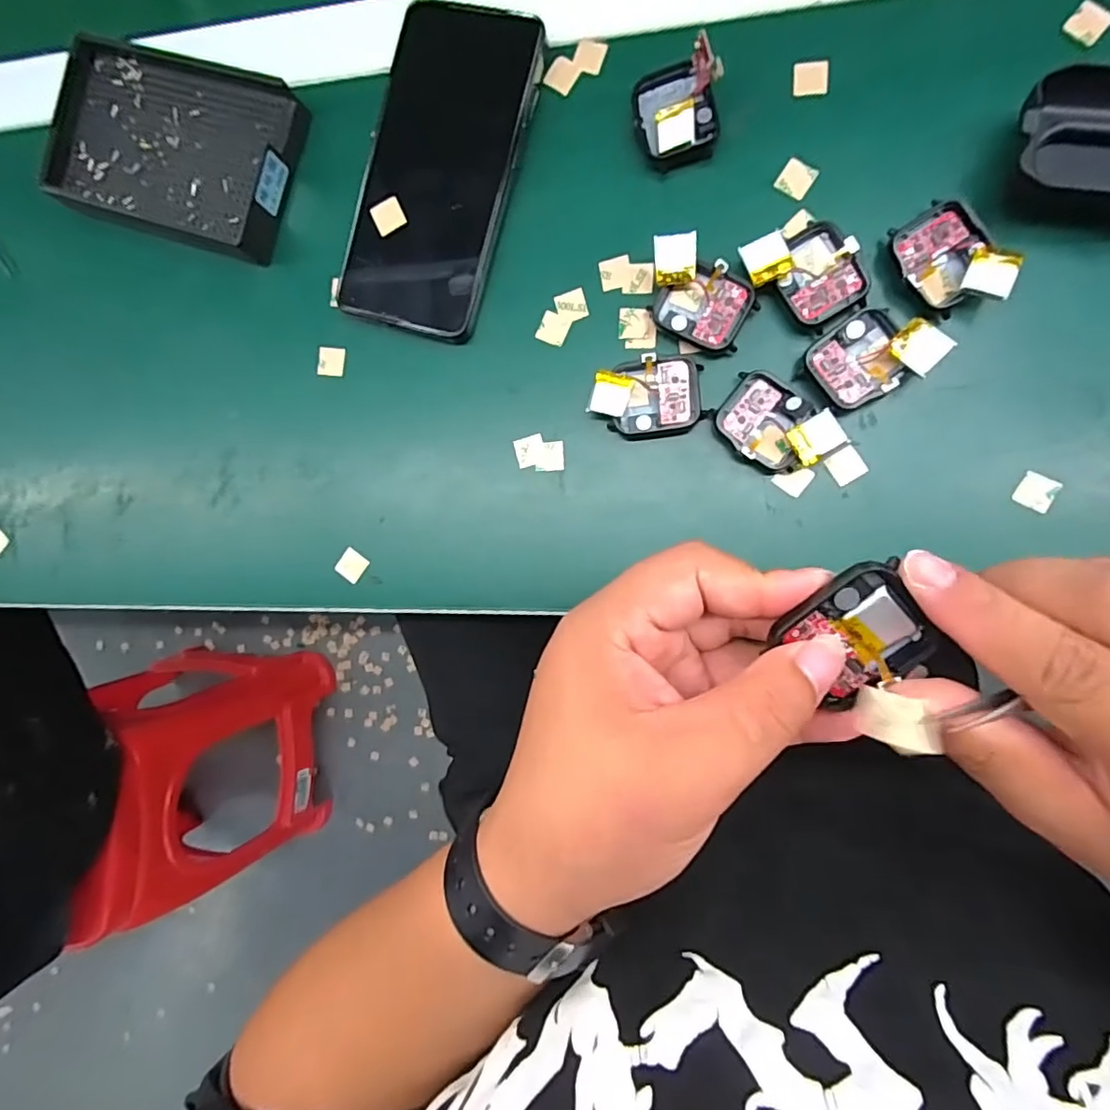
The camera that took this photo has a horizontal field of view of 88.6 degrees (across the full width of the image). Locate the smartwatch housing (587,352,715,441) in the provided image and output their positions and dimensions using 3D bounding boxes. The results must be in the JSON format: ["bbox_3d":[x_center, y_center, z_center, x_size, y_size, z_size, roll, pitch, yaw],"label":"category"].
[{"bbox_3d":[0.047,-0.079,0.286,0.056,0.014,0.039,-7,90,9],"label":"smartwatch housing"}]

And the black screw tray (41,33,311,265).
[{"bbox_3d":[-0.217,-0.229,0.325,0.138,0.024,0.091,18,94,9],"label":"black screw tray"}]

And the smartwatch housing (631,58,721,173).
[{"bbox_3d":[0.059,-0.218,0.282,0.038,0.015,0.046,-10,89,9],"label":"smartwatch housing"}]

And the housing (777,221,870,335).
[{"bbox_3d":[0.126,-0.134,0.272,0.036,0.010,0.046,-28,87,9],"label":"housing"}]

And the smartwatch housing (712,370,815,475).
[{"bbox_3d":[0.103,-0.064,0.277,0.047,0.010,0.039,42,97,6],"label":"smartwatch housing"}]

